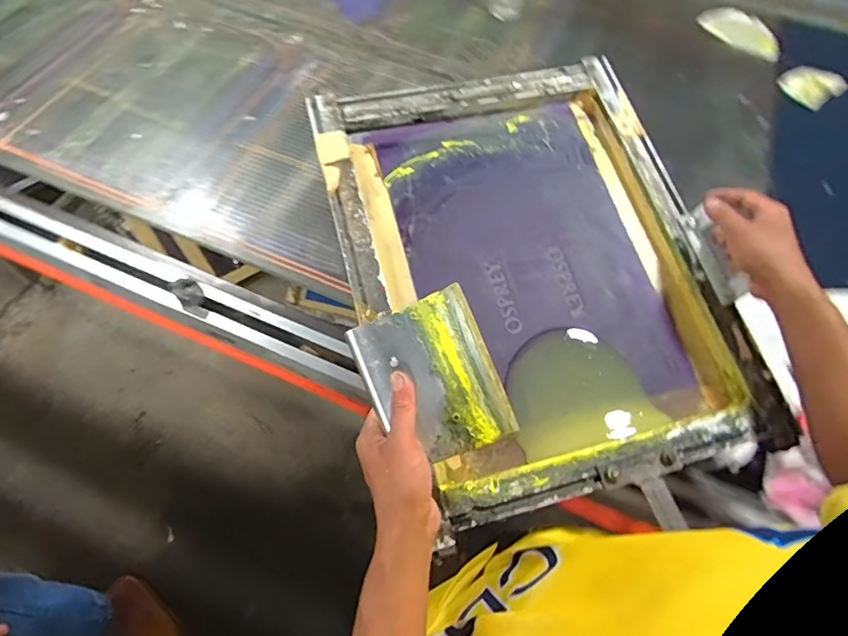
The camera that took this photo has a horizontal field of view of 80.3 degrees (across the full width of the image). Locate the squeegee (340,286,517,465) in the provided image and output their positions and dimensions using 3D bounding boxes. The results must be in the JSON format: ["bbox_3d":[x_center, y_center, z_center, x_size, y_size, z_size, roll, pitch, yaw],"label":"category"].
[{"bbox_3d":[0.007,0.054,0.438,0.108,0.007,0.134,-23,87,0],"label":"squeegee"}]

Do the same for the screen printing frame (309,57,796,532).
[{"bbox_3d":[0.127,-0.071,0.595,0.410,0.048,0.526,-15,73,-8],"label":"screen printing frame"}]

